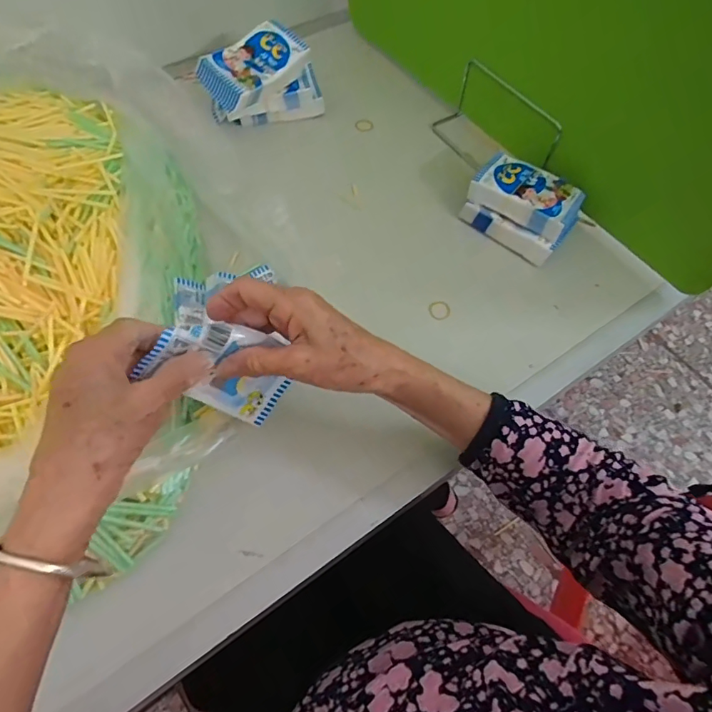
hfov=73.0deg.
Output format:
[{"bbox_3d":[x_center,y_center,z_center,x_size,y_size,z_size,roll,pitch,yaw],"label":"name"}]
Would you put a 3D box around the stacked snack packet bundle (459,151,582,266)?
[{"bbox_3d":[0.178,-0.160,0.523,0.112,0.054,0.081,38,66,15],"label":"stacked snack packet bundle"}]

